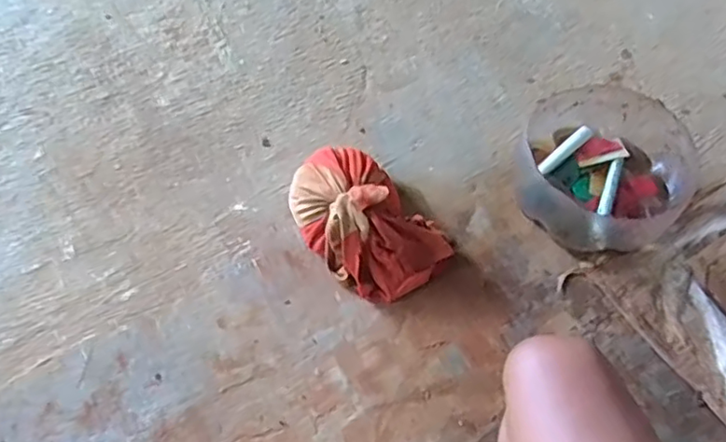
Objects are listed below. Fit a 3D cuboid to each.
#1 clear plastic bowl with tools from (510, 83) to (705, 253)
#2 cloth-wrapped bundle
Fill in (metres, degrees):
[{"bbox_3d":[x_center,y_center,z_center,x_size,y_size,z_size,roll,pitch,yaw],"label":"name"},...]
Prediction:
[{"bbox_3d":[0.341,-0.067,0.886,0.240,0.129,0.240,1,60,-1],"label":"clear plastic bowl with tools"},{"bbox_3d":[-0.001,-0.006,0.857,0.162,0.092,0.250,-40,69,-21],"label":"cloth-wrapped bundle"}]

